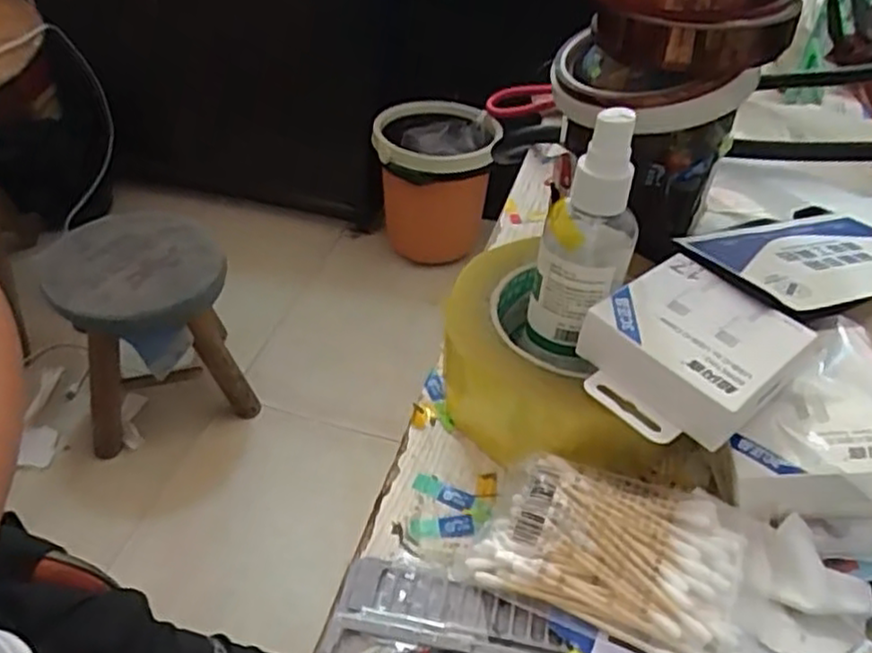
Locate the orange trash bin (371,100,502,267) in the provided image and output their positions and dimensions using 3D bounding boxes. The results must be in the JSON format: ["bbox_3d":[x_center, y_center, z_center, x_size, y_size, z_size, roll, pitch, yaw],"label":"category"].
[{"bbox_3d":[-0.002,-0.300,1.530,0.246,0.314,0.278,9,43,6],"label":"orange trash bin"}]

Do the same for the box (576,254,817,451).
[{"bbox_3d":[0.104,0.010,0.293,0.069,0.028,0.078,35,51,30],"label":"box"}]

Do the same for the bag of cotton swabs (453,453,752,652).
[{"bbox_3d":[0.069,0.086,0.269,0.099,0.020,0.067,20,45,17],"label":"bag of cotton swabs"}]

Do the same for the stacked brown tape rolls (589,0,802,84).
[{"bbox_3d":[0.120,-0.158,0.344,0.093,0.043,0.103,9,43,6],"label":"stacked brown tape rolls"}]

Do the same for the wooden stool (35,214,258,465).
[{"bbox_3d":[-0.472,-0.005,1.192,0.248,0.285,0.257,-13,45,-17],"label":"wooden stool"}]

